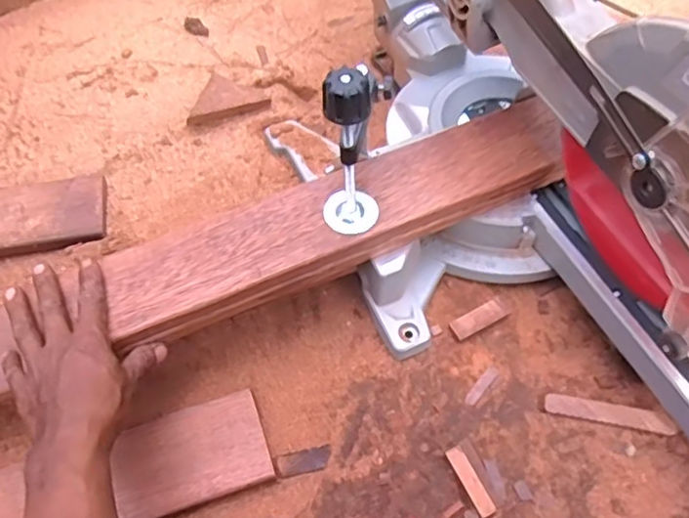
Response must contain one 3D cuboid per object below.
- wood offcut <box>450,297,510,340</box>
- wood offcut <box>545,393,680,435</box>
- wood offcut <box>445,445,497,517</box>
[{"bbox_3d":[0.144,0.063,0.639,0.066,0.016,0.023,-24,61,-15],"label":"wood offcut"},{"bbox_3d":[0.262,0.151,0.590,0.125,0.009,0.020,10,58,6],"label":"wood offcut"},{"bbox_3d":[0.120,0.208,0.566,0.018,0.012,0.066,-24,61,-15],"label":"wood offcut"}]

